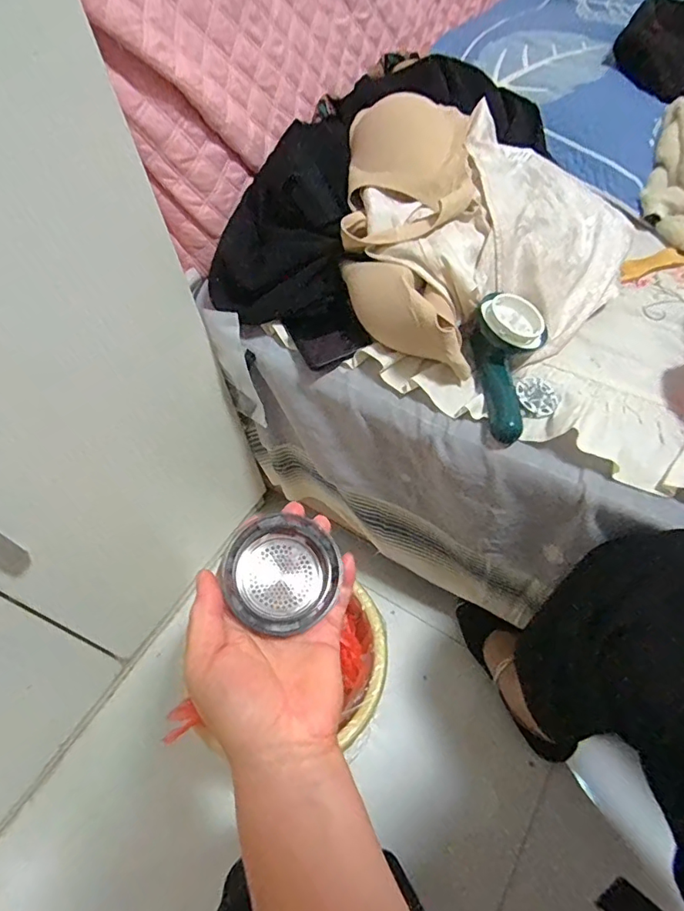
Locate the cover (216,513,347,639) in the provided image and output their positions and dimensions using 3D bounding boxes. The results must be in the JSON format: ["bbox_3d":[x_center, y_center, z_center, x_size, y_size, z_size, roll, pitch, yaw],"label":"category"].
[{"bbox_3d":[-0.038,0.075,0.330,0.070,0.022,0.072,-33,79,-21],"label":"cover"}]

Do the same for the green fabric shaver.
[{"bbox_3d":[0.162,-0.086,0.496,0.072,0.055,0.151,3,76,7],"label":"green fabric shaver"}]

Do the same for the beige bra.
[{"bbox_3d":[0.069,-0.255,0.539,0.136,0.073,0.352,2,70,6],"label":"beige bra"}]

